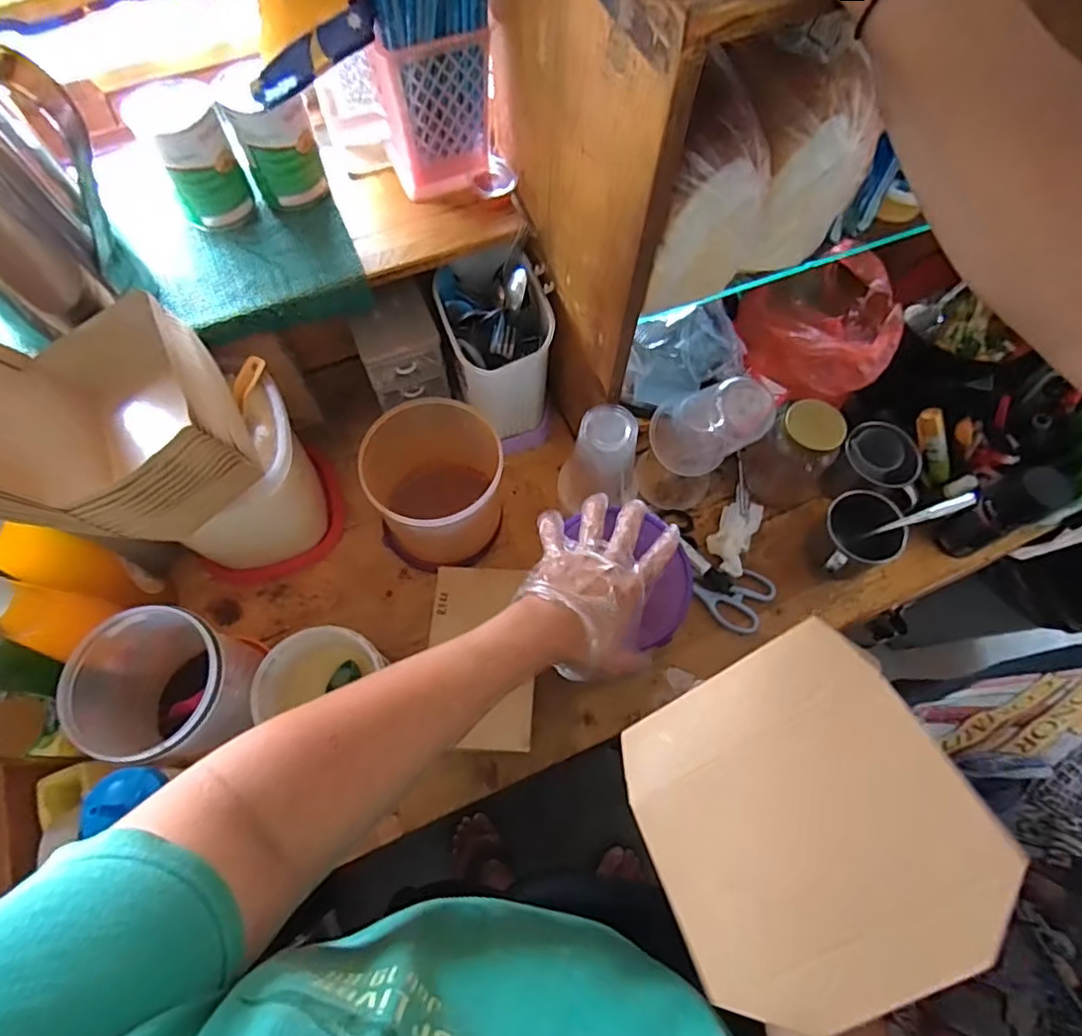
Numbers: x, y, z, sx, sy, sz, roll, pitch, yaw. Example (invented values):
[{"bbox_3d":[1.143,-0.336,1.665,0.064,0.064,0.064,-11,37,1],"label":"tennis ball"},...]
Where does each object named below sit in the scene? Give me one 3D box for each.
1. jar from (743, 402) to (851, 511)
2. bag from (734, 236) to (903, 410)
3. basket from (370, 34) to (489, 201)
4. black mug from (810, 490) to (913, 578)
[{"bbox_3d":[0.302,-0.078,0.696,0.095,0.142,0.089,1,69,-2],"label":"jar"},{"bbox_3d":[0.326,-0.241,0.733,0.149,0.120,0.191,10,69,2],"label":"bag"},{"bbox_3d":[-0.106,-0.411,0.594,0.104,0.139,0.108,-11,70,-6],"label":"basket"},{"bbox_3d":[0.354,0.019,0.696,0.107,0.077,0.085,-17,71,-8],"label":"black mug"}]

